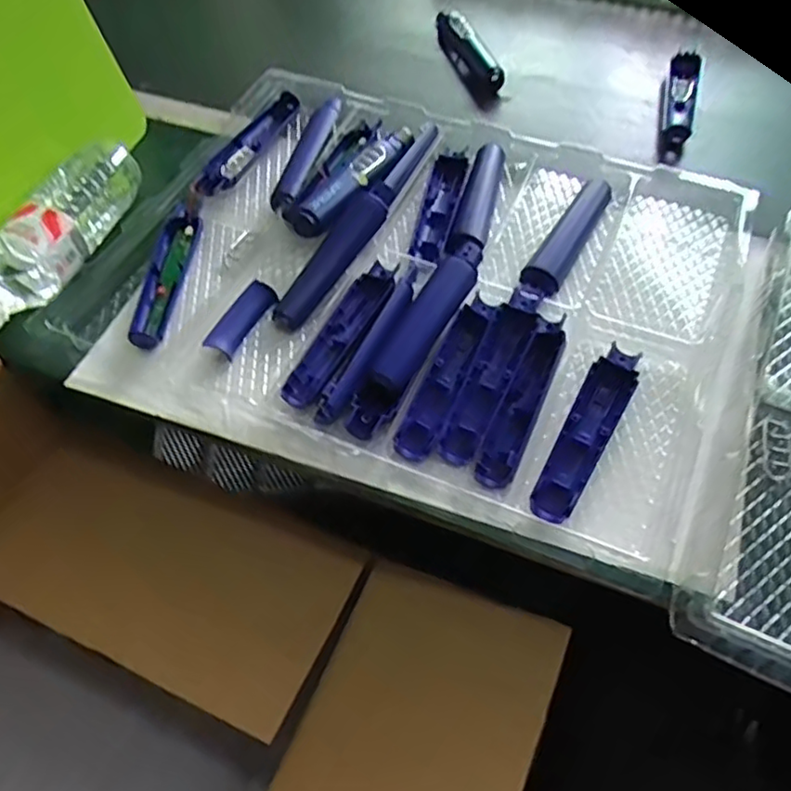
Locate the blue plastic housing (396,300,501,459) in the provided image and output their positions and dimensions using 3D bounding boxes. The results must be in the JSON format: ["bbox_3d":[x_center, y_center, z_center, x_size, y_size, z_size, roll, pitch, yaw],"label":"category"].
[{"bbox_3d":[0.045,-0.020,0.550,0.030,0.017,0.159,20,61,15],"label":"blue plastic housing"}]

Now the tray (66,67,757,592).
[{"bbox_3d":[0.029,-0.113,0.632,0.555,0.069,0.441,17,61,13],"label":"tray"}]

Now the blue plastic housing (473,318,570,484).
[{"bbox_3d":[0.104,-0.002,0.531,0.030,0.017,0.154,20,61,15],"label":"blue plastic housing"}]

